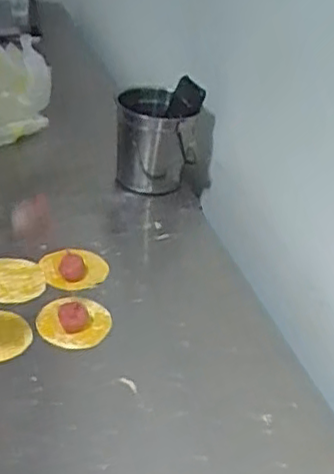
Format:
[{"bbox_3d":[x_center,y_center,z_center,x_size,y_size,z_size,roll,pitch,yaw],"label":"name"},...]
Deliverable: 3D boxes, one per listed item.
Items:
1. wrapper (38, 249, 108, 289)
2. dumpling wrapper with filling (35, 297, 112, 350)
[{"bbox_3d":[-0.118,0.041,0.831,0.080,0.023,0.066,-6,35,-21],"label":"wrapper"},{"bbox_3d":[-0.105,0.093,0.733,0.079,0.021,0.067,6,32,-3],"label":"dumpling wrapper with filling"}]

